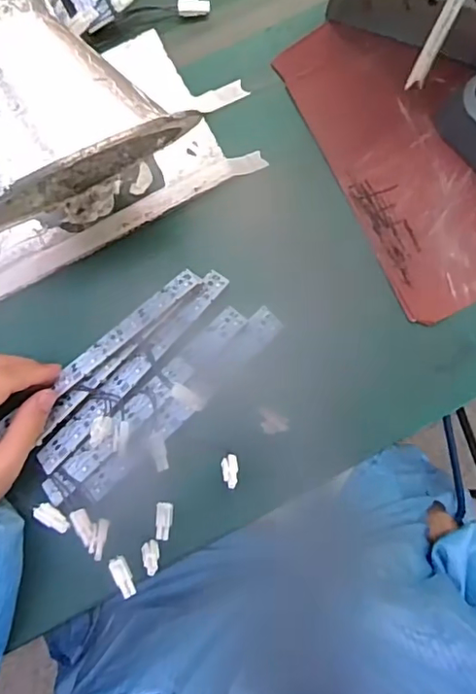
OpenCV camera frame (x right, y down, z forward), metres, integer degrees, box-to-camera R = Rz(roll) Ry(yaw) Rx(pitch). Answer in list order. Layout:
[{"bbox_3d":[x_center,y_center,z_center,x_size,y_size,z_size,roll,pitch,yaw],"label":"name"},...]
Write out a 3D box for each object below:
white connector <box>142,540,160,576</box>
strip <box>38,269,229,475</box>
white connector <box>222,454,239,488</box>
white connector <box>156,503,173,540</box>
[{"bbox_3d":[-0.061,0.147,0.385,0.011,0.027,0.010,-13,119,-1],"label":"white connector"},{"bbox_3d":[-0.077,0.016,0.409,0.017,0.005,0.189,42,85,4],"label":"strip"},{"bbox_3d":[-0.006,0.089,0.396,0.012,0.005,0.026,-4,45,1],"label":"white connector"},{"bbox_3d":[-0.053,0.124,0.391,0.011,0.004,0.027,4,84,1],"label":"white connector"}]

